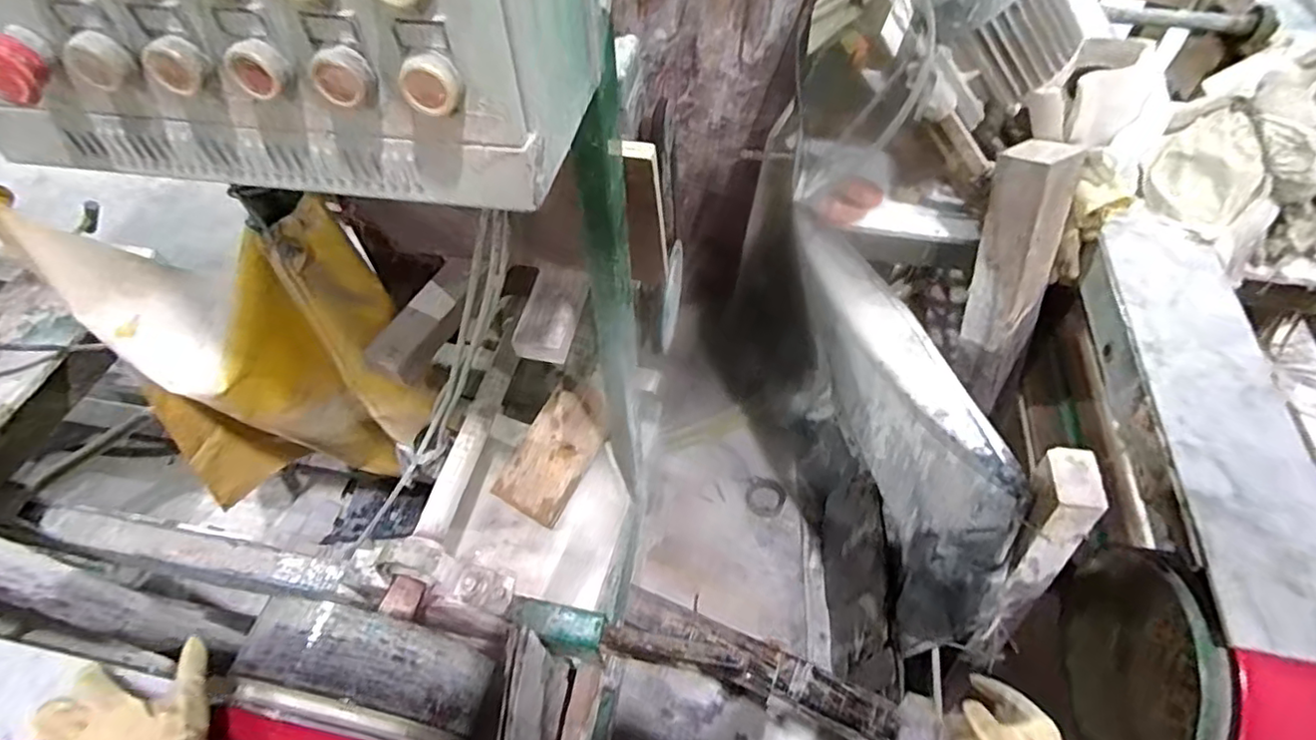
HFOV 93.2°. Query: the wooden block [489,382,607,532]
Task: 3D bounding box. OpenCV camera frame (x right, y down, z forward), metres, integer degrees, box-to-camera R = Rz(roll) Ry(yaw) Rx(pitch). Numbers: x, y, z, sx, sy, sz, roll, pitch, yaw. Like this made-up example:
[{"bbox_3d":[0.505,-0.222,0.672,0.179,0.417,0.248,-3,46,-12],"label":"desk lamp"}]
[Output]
[{"bbox_3d":[-0.180,0.147,1.067,0.127,0.017,0.210,27,77,13],"label":"wooden block"}]

